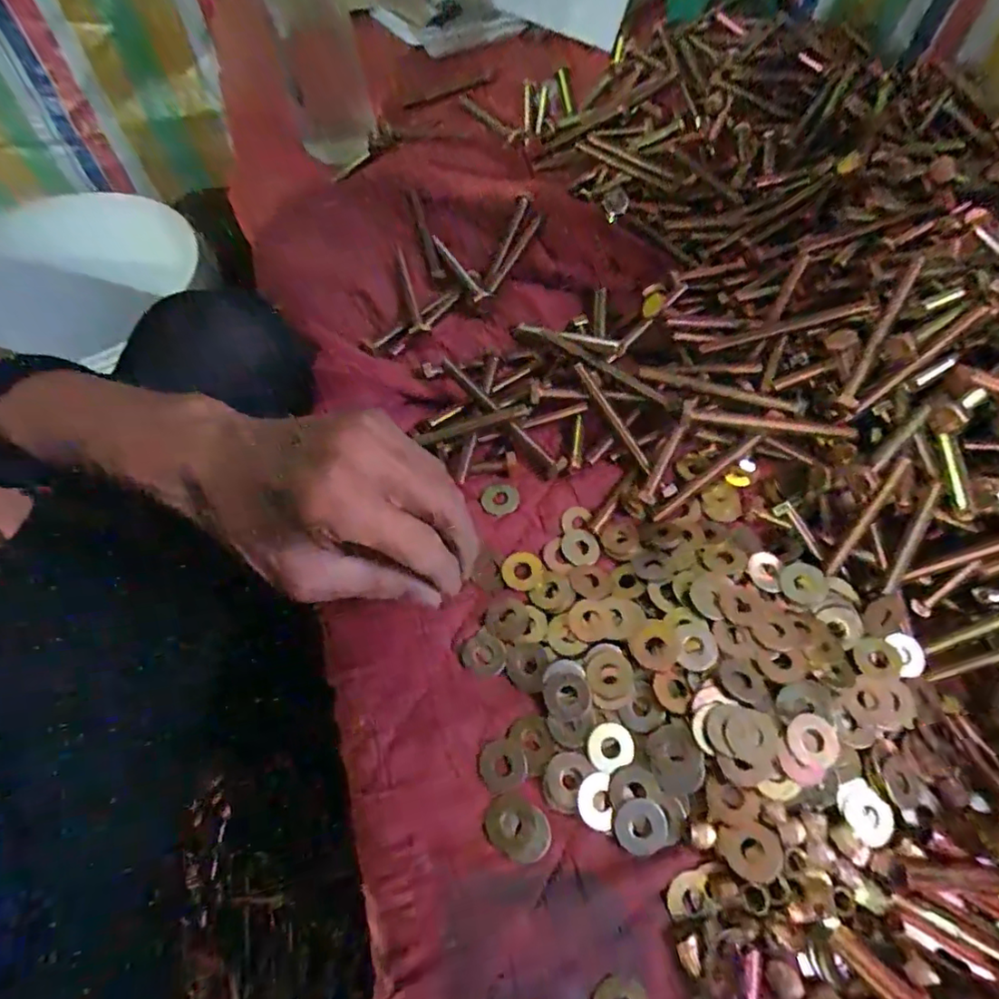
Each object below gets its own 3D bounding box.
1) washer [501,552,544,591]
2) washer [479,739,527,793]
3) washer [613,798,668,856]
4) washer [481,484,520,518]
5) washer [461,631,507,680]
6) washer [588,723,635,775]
[{"bbox_3d":[0.014,0.042,0.346,0.024,0.004,0.023,1,61,-1],"label":"washer"},{"bbox_3d":[0.002,0.136,0.296,0.024,0.004,0.024,1,61,-1],"label":"washer"},{"bbox_3d":[0.069,0.159,0.281,0.025,0.004,0.023,1,61,-1],"label":"washer"},{"bbox_3d":[0.001,0.000,0.366,0.024,0.004,0.021,-32,67,-18],"label":"washer"},{"bbox_3d":[-0.009,0.087,0.325,0.025,0.004,0.023,38,67,18],"label":"washer"},{"bbox_3d":[0.057,0.127,0.295,0.023,0.004,0.022,1,61,-1],"label":"washer"}]

